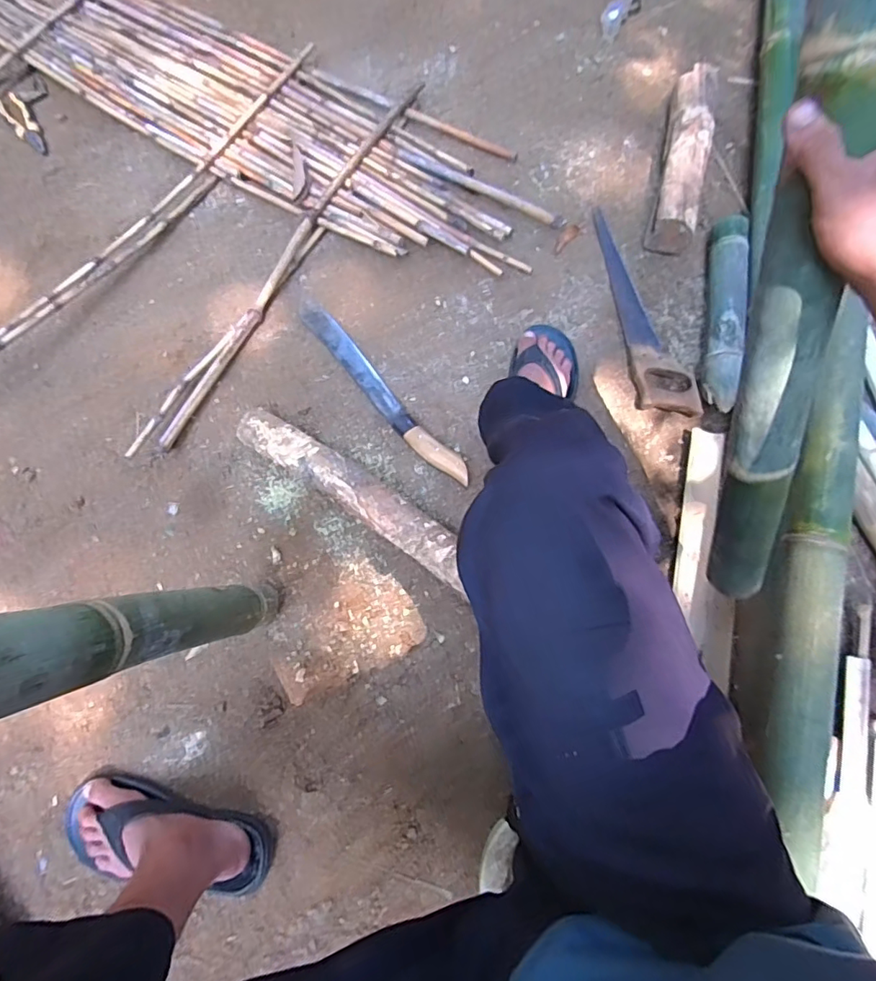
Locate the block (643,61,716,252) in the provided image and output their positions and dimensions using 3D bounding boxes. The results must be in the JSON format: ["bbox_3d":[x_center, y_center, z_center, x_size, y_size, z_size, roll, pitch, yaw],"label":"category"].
[{"bbox_3d":[0.462,-0.629,0.979,0.079,0.079,0.422,13,73,4],"label":"block"}]

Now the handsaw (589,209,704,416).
[{"bbox_3d":[0.369,-0.334,0.927,0.100,0.032,0.428,-5,77,-6],"label":"handsaw"}]

